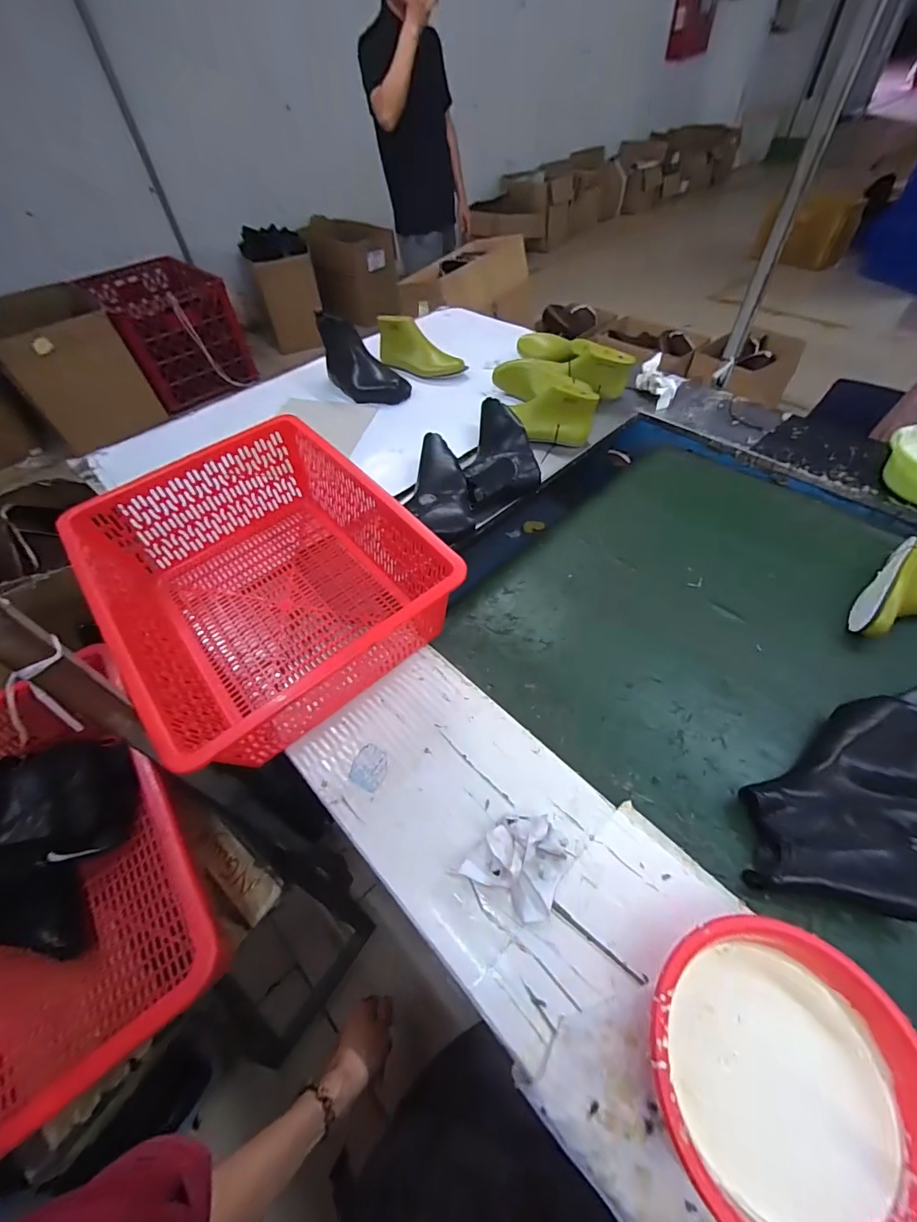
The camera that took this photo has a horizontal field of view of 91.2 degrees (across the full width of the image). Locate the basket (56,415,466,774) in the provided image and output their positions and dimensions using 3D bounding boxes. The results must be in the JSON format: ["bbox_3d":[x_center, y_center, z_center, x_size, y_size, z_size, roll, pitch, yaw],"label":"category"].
[{"bbox_3d":[-0.269,-0.045,0.630,0.355,0.153,0.461,-35,57,-21],"label":"basket"}]

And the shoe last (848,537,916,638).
[{"bbox_3d":[0.667,-0.019,0.650,0.209,0.065,0.110,-36,58,-21],"label":"shoe last"}]

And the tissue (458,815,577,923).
[{"bbox_3d":[0.067,0.246,0.456,0.091,0.054,0.098,27,59,23],"label":"tissue"}]

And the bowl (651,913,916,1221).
[{"bbox_3d":[0.242,0.357,0.344,0.186,0.082,0.184,-2,52,3],"label":"bowl"}]

